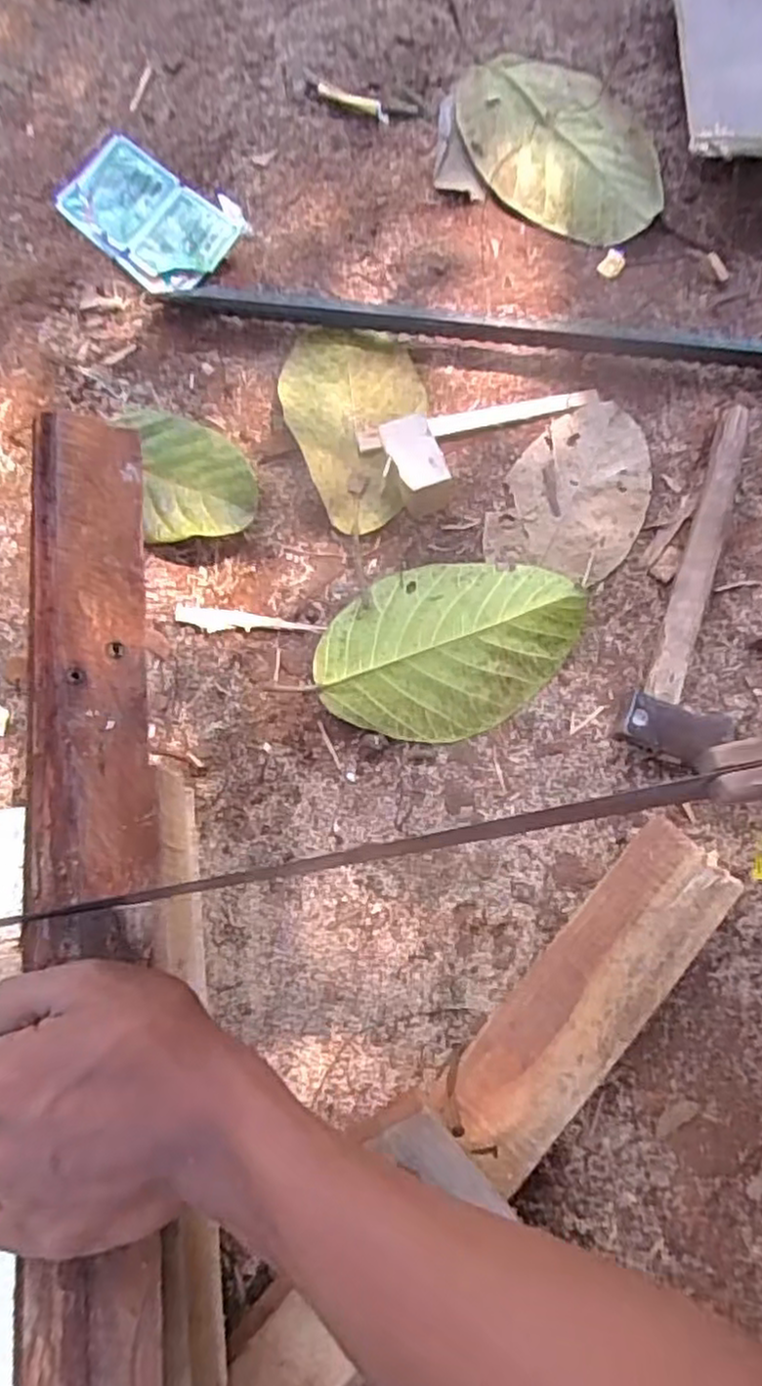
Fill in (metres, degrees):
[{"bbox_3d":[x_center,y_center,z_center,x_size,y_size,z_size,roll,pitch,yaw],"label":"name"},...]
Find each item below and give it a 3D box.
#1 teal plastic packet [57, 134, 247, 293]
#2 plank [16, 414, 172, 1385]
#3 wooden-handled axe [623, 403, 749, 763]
[{"bbox_3d":[-0.184,-0.383,0.570,0.144,0.020,0.096,33,78,8],"label":"teal plastic packet"},{"bbox_3d":[-0.131,0.111,0.318,0.052,0.023,0.522,-6,75,-2],"label":"plank"},{"bbox_3d":[0.234,-0.074,0.492,0.068,0.028,0.253,22,77,5],"label":"wooden-handled axe"}]

